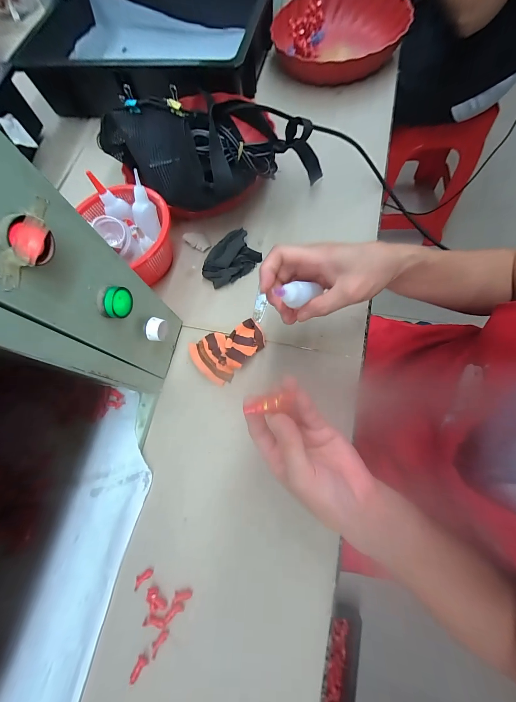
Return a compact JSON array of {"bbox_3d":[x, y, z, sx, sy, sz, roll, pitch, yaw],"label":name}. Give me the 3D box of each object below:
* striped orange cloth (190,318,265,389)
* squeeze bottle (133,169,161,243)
[{"bbox_3d":[-0.040,-0.007,0.354,0.068,0.025,0.093,43,81,17],"label":"striped orange cloth"},{"bbox_3d":[-0.159,-0.199,0.375,0.028,0.084,0.026,-5,41,-1],"label":"squeeze bottle"}]

